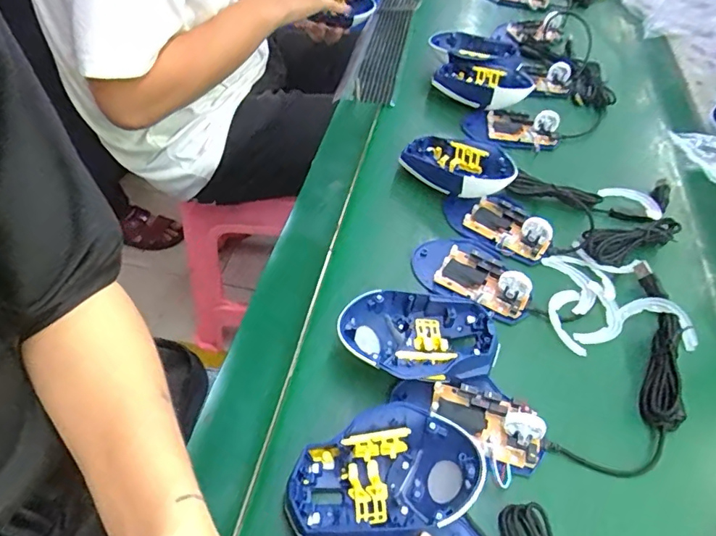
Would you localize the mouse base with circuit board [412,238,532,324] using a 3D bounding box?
[{"bbox_3d":[0.104,-0.002,0.436,0.108,0.025,0.070,29,54,17],"label":"mouse base with circuit board"}]

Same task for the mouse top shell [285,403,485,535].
[{"bbox_3d":[0.014,0.129,0.309,0.117,0.040,0.077,-2,51,-7],"label":"mouse top shell"}]

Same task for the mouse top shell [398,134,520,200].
[{"bbox_3d":[0.104,-0.105,0.506,0.116,0.044,0.074,38,57,23],"label":"mouse top shell"}]

